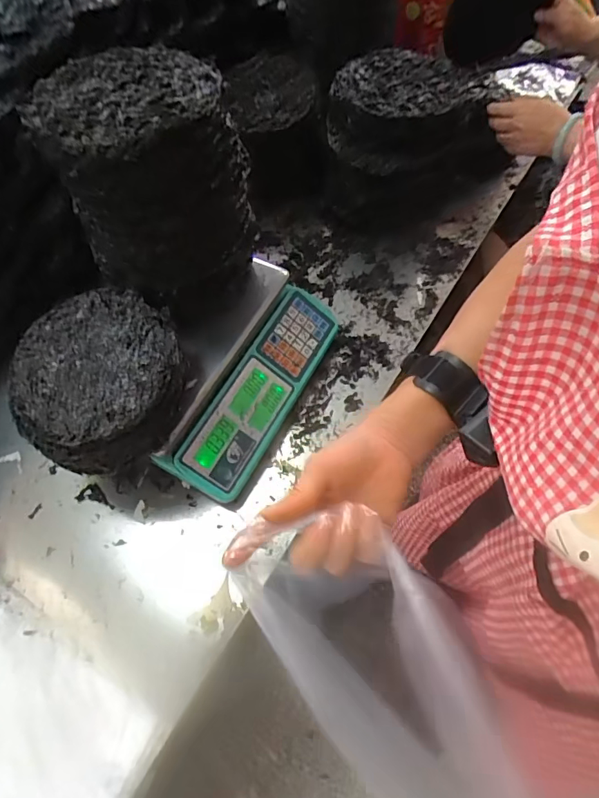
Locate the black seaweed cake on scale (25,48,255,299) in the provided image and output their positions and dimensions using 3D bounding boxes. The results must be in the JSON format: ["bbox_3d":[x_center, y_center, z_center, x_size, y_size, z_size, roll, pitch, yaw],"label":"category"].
[{"bbox_3d":[-0.172,-0.270,0.551,0.206,0.178,0.231,-26,64,-9],"label":"black seaweed cake on scale"}]

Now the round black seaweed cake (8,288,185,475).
[{"bbox_3d":[-0.238,-0.026,0.569,0.193,0.069,0.204,-2,63,3],"label":"round black seaweed cake"}]

